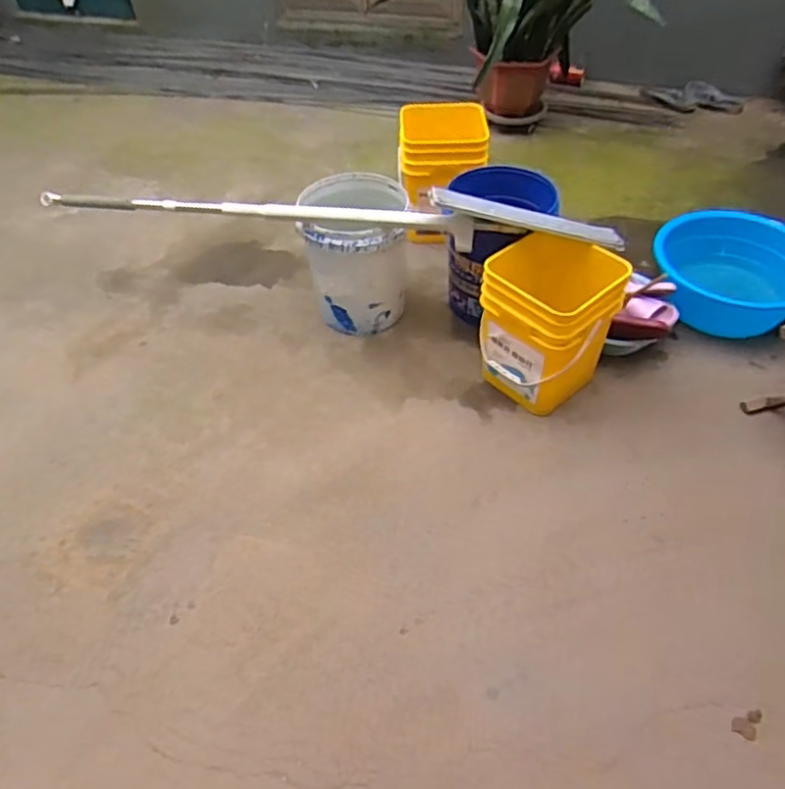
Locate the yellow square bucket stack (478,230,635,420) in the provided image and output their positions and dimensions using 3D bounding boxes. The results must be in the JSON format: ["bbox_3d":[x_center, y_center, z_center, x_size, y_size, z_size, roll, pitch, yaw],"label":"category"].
[{"bbox_3d":[0.384,-0.170,1.590,0.287,0.368,0.242,35,57,29],"label":"yellow square bucket stack"}]

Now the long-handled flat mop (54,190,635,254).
[{"bbox_3d":[-0.198,-0.470,1.617,1.528,0.164,0.093,6,48,7],"label":"long-handled flat mop"}]

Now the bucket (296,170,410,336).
[{"bbox_3d":[-0.104,-0.406,1.828,0.288,0.348,0.324,-3,50,-2],"label":"bucket"}]

